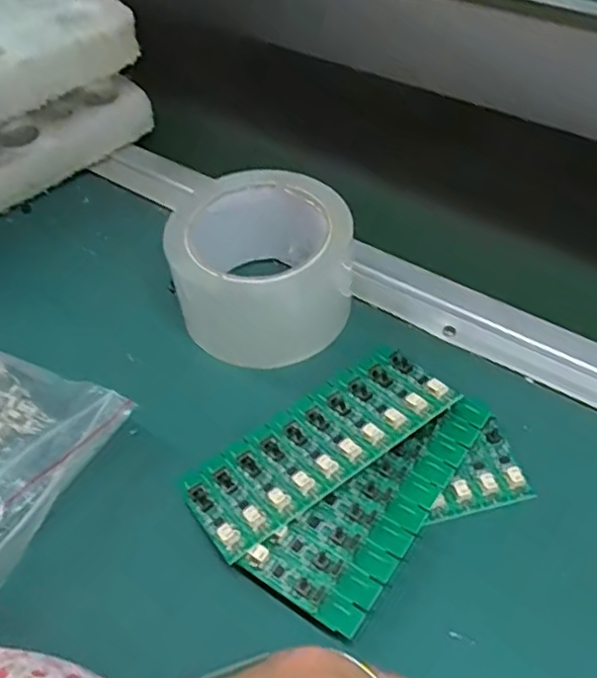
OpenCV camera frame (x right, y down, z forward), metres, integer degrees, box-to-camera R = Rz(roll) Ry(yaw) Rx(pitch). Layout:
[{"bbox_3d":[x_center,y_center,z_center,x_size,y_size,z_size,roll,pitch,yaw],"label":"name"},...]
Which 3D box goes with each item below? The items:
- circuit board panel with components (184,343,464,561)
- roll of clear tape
[{"bbox_3d":[0.010,0.050,0.329,0.135,0.007,0.057,-31,42,-18],"label":"circuit board panel with components"},{"bbox_3d":[-0.023,-0.042,0.390,0.100,0.071,0.093,-2,48,2],"label":"roll of clear tape"}]

